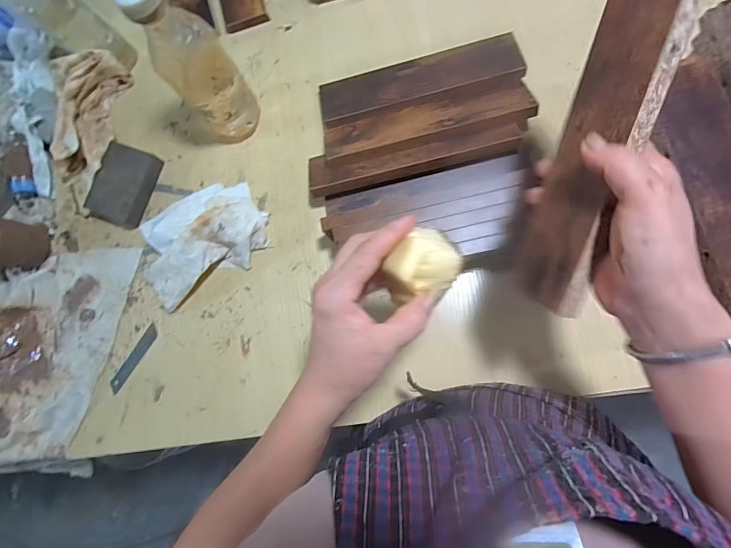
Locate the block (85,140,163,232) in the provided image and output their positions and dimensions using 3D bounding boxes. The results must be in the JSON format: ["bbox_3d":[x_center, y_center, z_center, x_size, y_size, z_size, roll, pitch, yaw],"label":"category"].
[{"bbox_3d":[-0.322,-0.117,0.529,0.069,0.031,0.102,21,87,8],"label":"block"}]

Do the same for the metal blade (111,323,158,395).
[{"bbox_3d":[-0.302,0.110,0.518,0.015,0.004,0.101,35,88,-4],"label":"metal blade"}]

